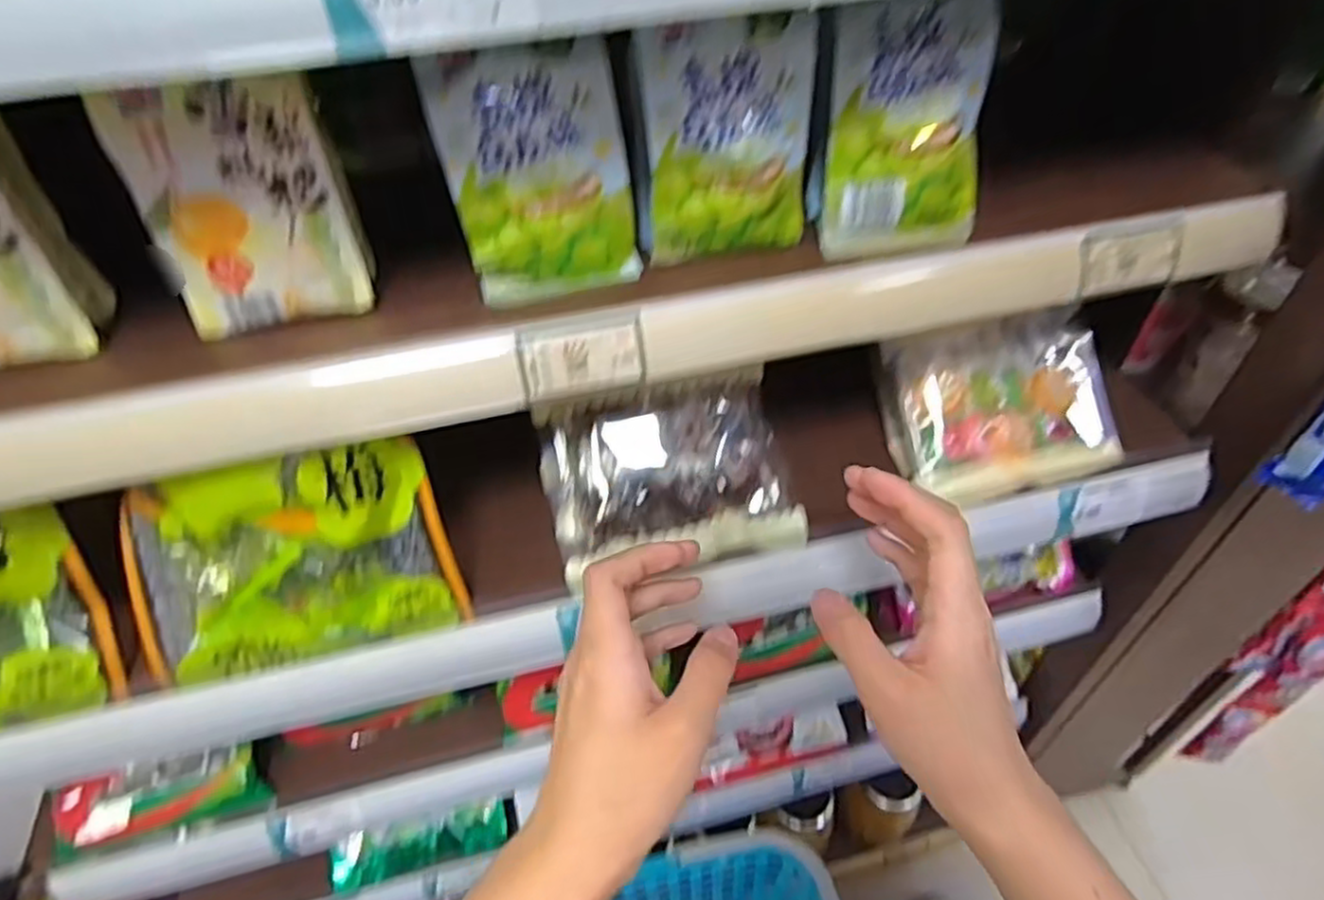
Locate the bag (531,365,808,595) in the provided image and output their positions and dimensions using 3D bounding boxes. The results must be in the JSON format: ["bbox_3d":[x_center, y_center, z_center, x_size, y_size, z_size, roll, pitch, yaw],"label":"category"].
[{"bbox_3d":[0.006,0.017,0.472,0.150,0.117,0.028,-11,5,-6],"label":"bag"}]

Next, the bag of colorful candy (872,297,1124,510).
[{"bbox_3d":[0.243,-0.032,0.535,0.160,0.029,0.120,-12,81,-7],"label":"bag of colorful candy"}]

